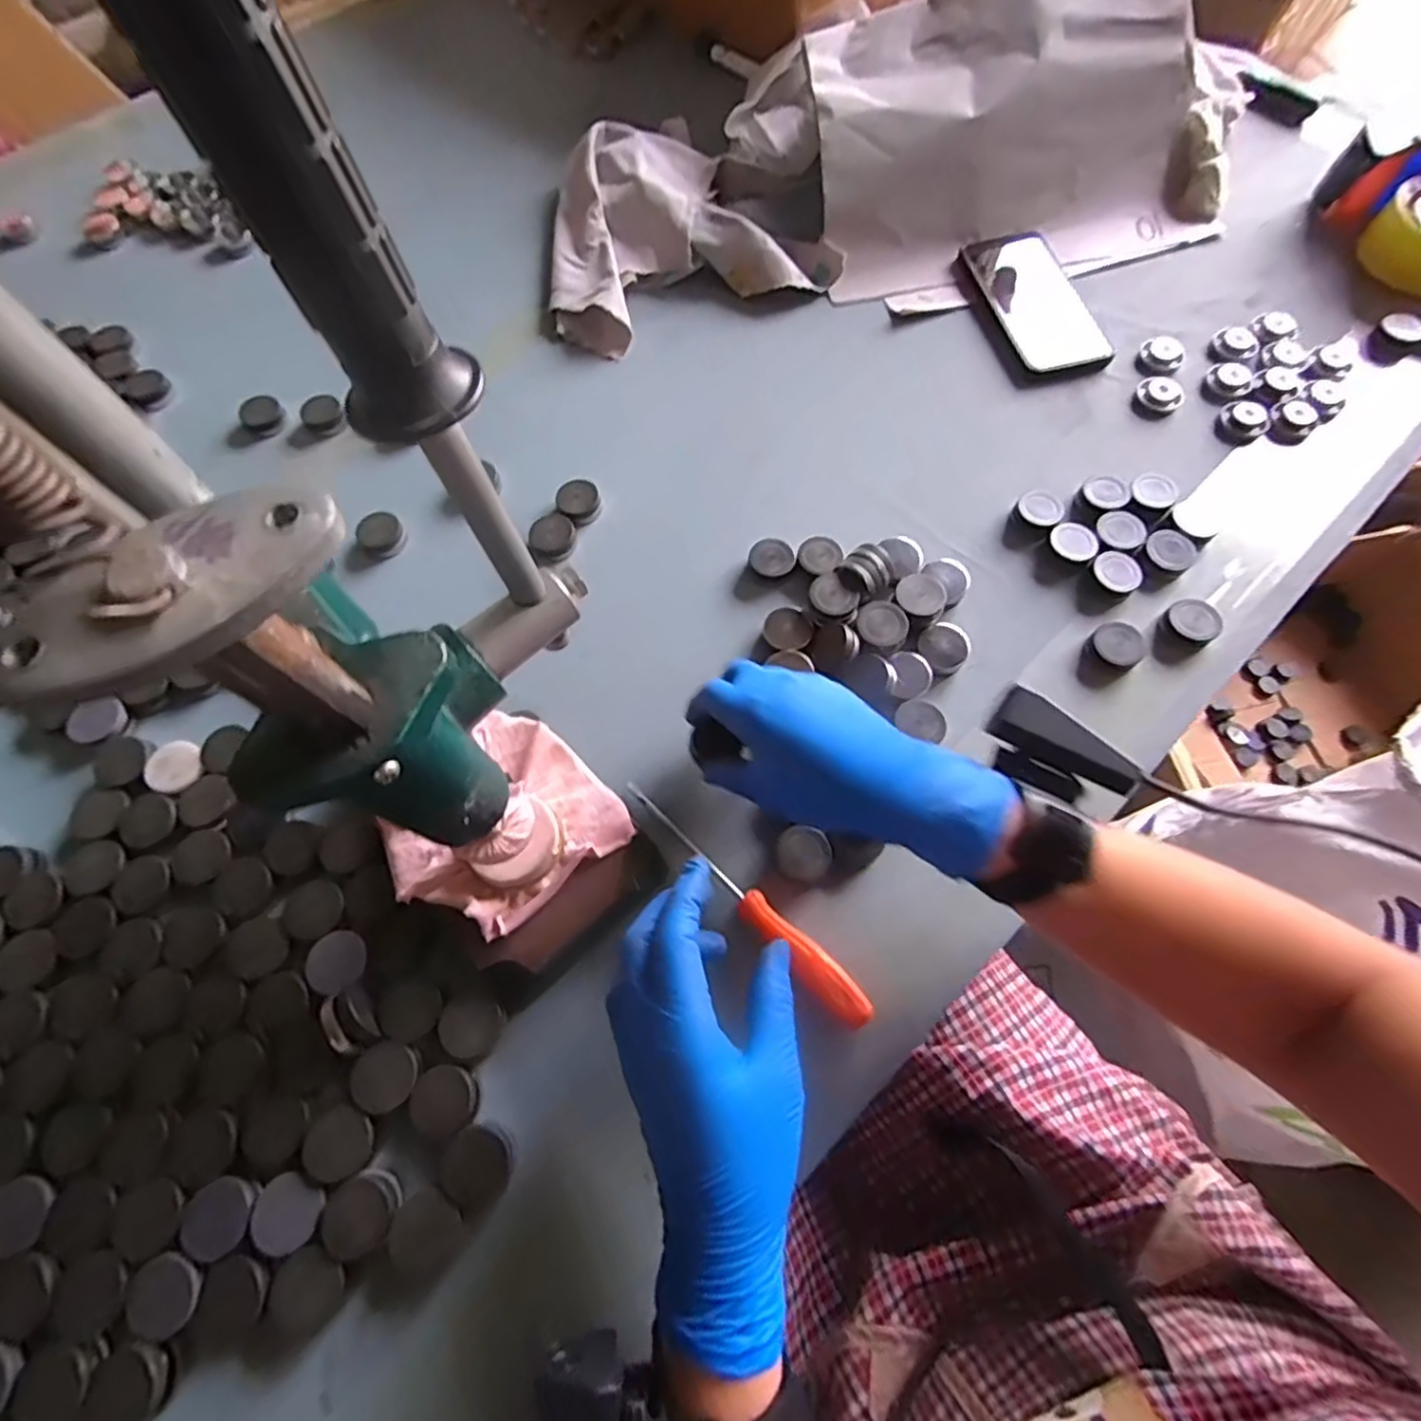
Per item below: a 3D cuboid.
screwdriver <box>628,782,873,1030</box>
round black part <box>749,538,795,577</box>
[{"bbox_3d":[0.018,0.104,0.382,0.019,0.022,0.187,-41,72,-15],"label":"screwdriver"},{"bbox_3d":[0.044,-0.109,0.475,0.031,0.013,0.028,4,67,3],"label":"round black part"}]

